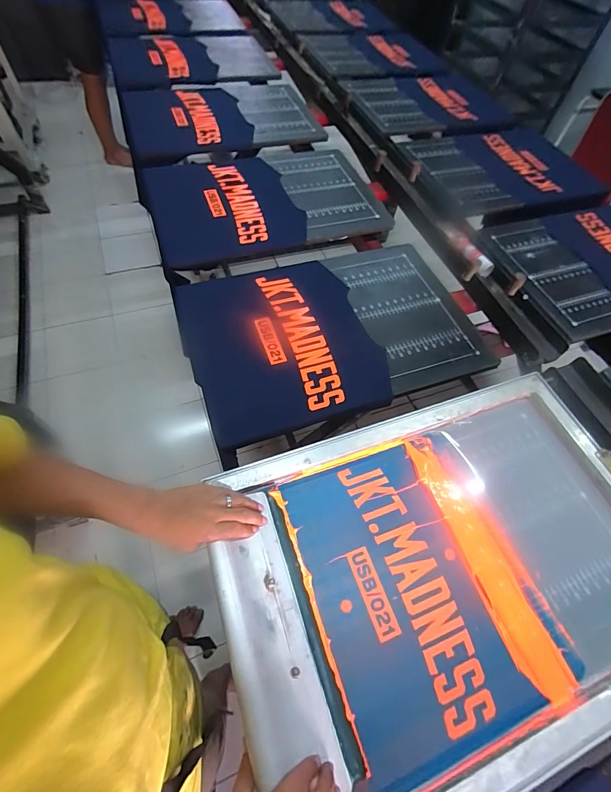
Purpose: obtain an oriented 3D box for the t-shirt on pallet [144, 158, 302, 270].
[{"bbox_3d":[-0.219,-0.507,0.951,0.373,0.034,0.428,-17,62,-14],"label":"t-shirt on pallet"}]

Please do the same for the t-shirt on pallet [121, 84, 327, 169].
[{"bbox_3d":[-0.269,-0.941,1.193,0.616,0.044,0.481,-15,62,-13],"label":"t-shirt on pallet"}]

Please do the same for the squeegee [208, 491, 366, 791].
[{"bbox_3d":[-0.042,0.301,0.446,0.113,0.028,0.320,1,55,-40],"label":"squeegee"}]

